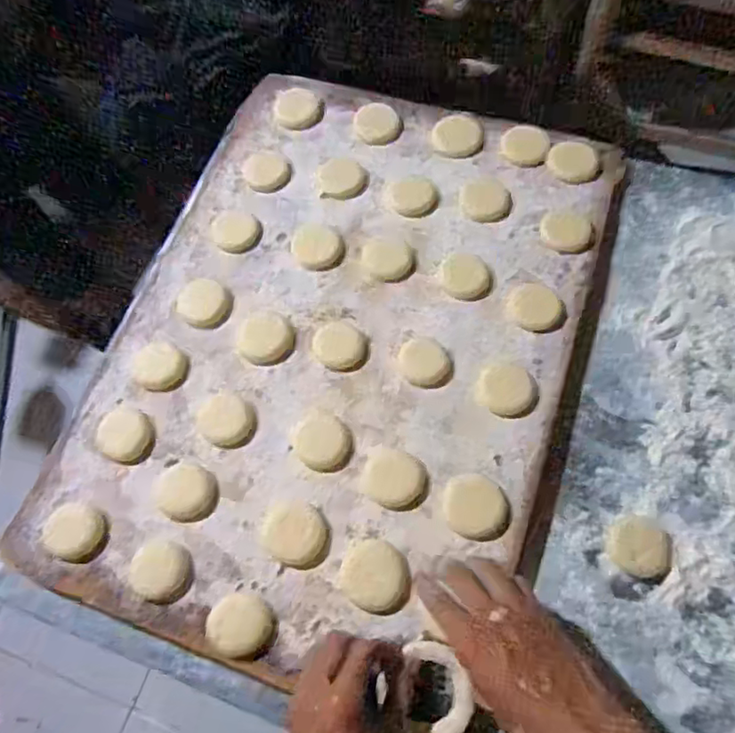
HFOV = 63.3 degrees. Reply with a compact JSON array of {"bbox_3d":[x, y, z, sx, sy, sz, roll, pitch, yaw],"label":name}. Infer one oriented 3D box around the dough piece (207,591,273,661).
[{"bbox_3d":[-0.100,0.203,0.468,0.049,0.011,0.046,-1,66,1],"label":"dough piece"}]

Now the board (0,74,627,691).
[{"bbox_3d":[-0.023,-0.032,0.569,0.428,0.024,0.574,17,68,9],"label":"board"}]

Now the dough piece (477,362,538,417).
[{"bbox_3d":[0.124,0.019,0.528,0.050,0.008,0.048,-1,66,1],"label":"dough piece"}]

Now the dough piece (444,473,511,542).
[{"bbox_3d":[0.090,0.115,0.491,0.054,0.012,0.048,41,73,17],"label":"dough piece"}]

